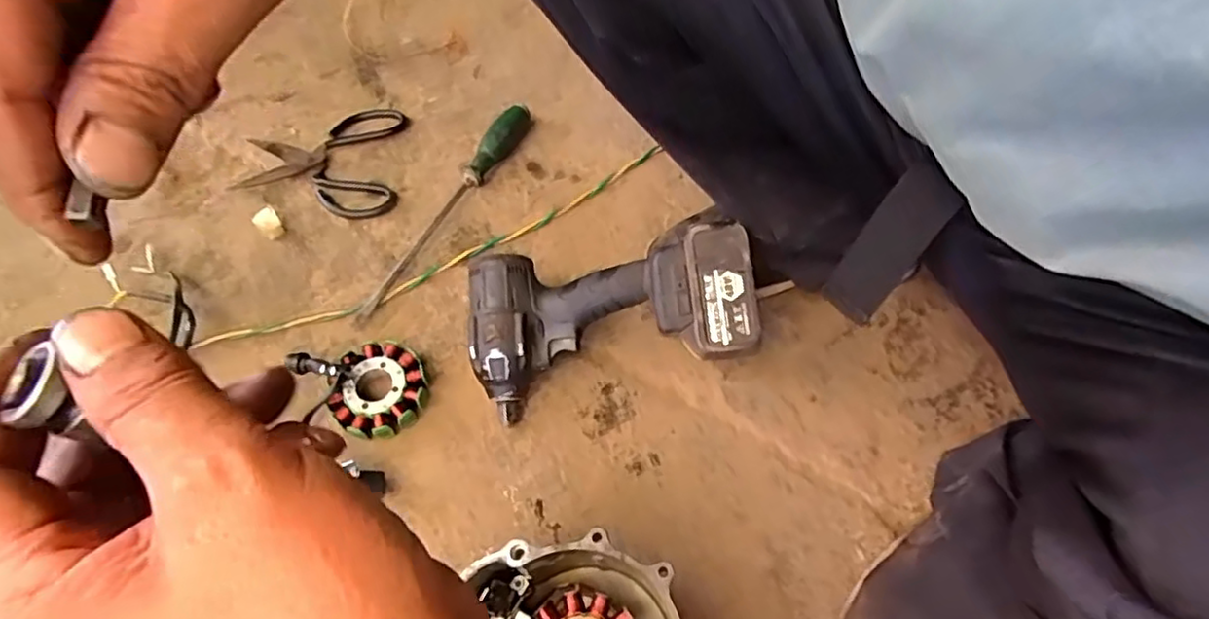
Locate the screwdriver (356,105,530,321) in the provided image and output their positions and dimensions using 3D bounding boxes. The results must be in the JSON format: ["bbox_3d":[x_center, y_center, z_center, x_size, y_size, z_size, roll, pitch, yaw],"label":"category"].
[{"bbox_3d":[-0.167,-0.114,0.679,0.027,0.034,0.295,26,64,15],"label":"screwdriver"}]

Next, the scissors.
[{"bbox_3d":[-0.312,-0.166,0.724,0.165,0.018,0.158,-5,60,-2],"label":"scissors"}]

